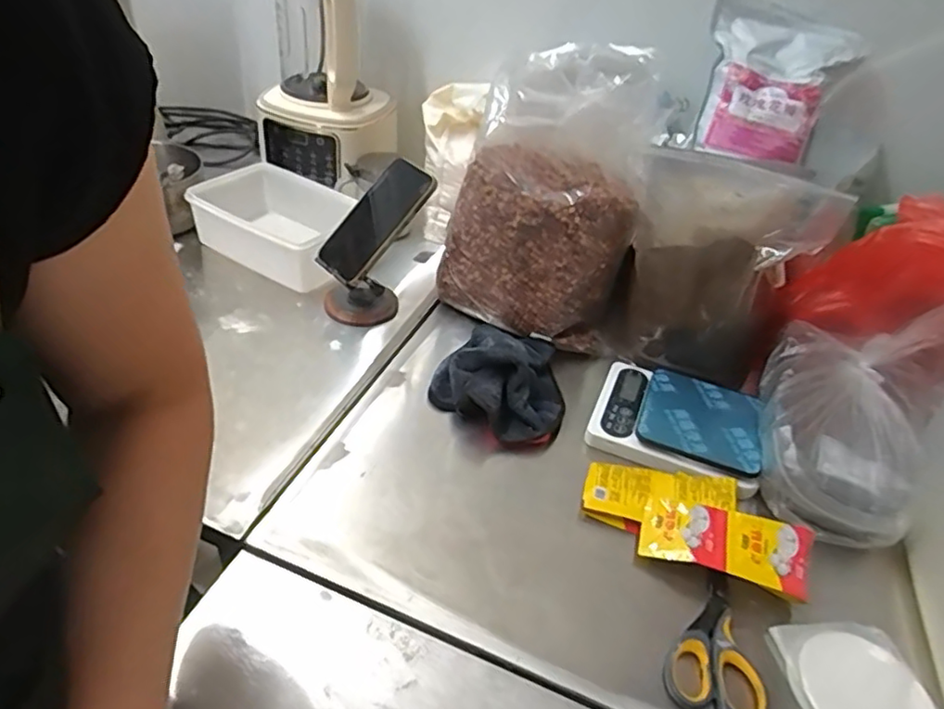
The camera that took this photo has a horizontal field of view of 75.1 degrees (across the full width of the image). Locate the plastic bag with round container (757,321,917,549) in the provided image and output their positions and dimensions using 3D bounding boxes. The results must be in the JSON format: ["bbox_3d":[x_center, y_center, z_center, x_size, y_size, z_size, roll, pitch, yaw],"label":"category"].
[{"bbox_3d":[0.354,0.072,0.605,0.129,0.091,0.209,17,41,12],"label":"plastic bag with round container"}]

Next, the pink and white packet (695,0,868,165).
[{"bbox_3d":[0.350,-0.331,0.742,0.172,0.192,0.046,29,3,11],"label":"pink and white packet"}]

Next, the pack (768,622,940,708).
[{"bbox_3d":[0.298,0.257,0.462,0.095,0.010,0.118,-4,40,-12],"label":"pack"}]

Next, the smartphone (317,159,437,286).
[{"bbox_3d":[-0.116,-0.161,0.733,0.088,0.015,0.158,39,88,31],"label":"smartphone"}]

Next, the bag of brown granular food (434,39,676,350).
[{"bbox_3d":[0.077,-0.133,0.744,0.201,0.185,0.124,30,45,25],"label":"bag of brown granular food"}]

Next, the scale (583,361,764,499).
[{"bbox_3d":[0.219,0.069,0.659,0.168,0.032,0.139,18,41,15],"label":"scale"}]

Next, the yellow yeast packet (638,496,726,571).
[{"bbox_3d":[0.189,0.156,0.550,0.071,0.012,0.062,6,48,21],"label":"yellow yeast packet"}]

